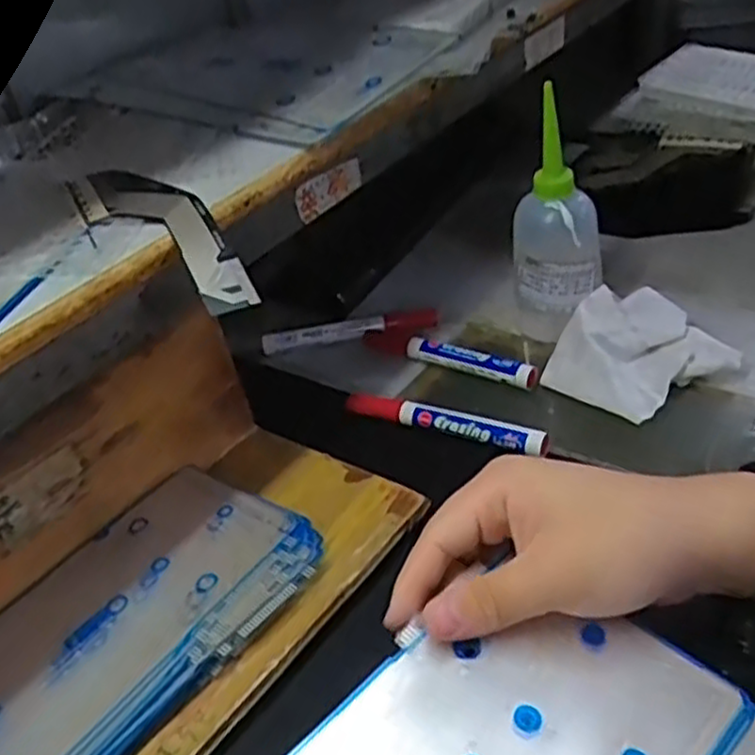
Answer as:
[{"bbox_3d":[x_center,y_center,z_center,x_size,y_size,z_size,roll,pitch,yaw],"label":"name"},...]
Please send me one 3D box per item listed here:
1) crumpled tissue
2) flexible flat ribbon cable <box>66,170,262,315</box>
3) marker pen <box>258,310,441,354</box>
[{"bbox_3d":[0.181,-0.020,0.507,0.108,0.031,0.099,-35,45,-31],"label":"crumpled tissue"},{"bbox_3d":[-0.104,-0.066,0.349,0.047,0.023,0.134,-23,40,-20],"label":"flexible flat ribbon cable"},{"bbox_3d":[-0.022,-0.038,0.599,0.139,0.021,0.023,-9,37,-3],"label":"marker pen"}]

